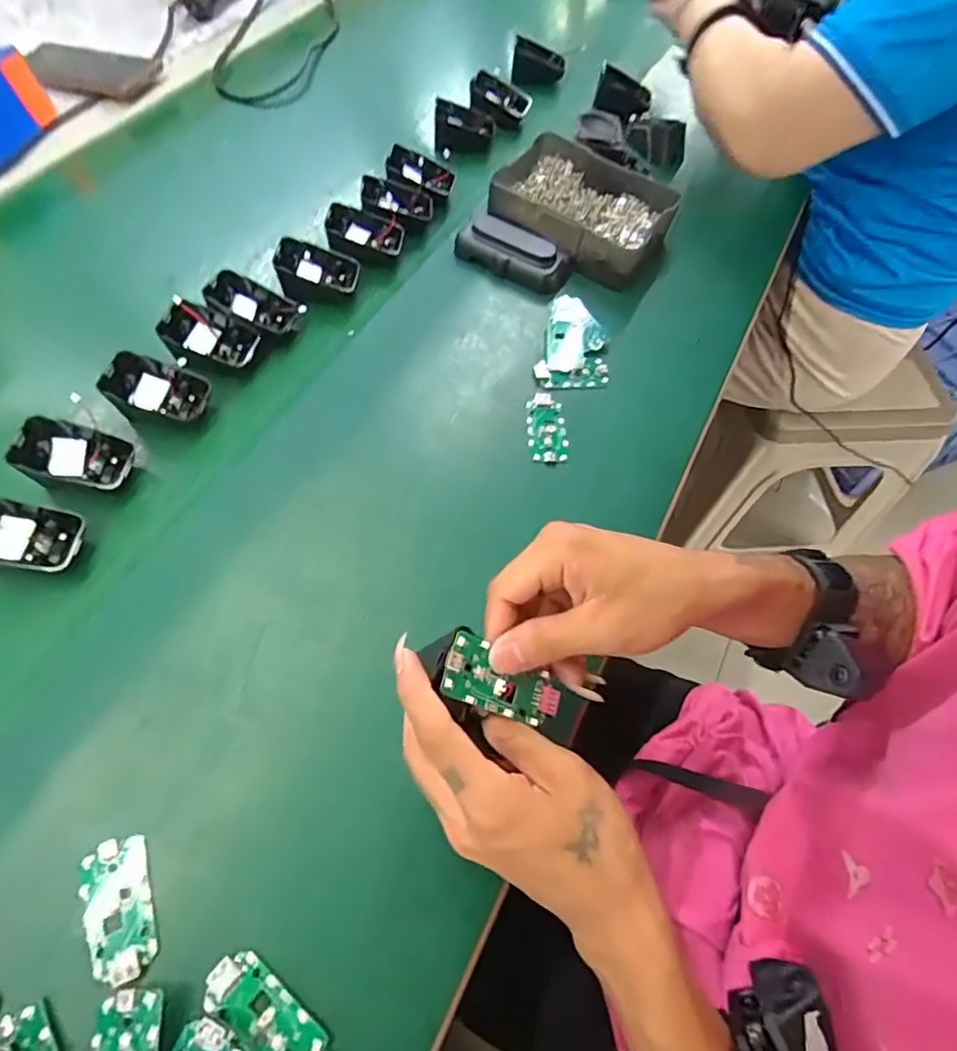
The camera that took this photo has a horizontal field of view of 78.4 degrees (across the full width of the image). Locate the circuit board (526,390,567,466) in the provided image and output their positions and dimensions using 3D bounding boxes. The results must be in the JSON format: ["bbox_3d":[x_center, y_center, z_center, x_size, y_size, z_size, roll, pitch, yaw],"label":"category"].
[{"bbox_3d":[0.055,-0.079,0.470,0.029,0.005,0.067,1,62,-3],"label":"circuit board"}]

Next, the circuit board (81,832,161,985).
[{"bbox_3d":[-0.183,0.194,0.298,0.032,0.007,0.063,-20,65,-14],"label":"circuit board"}]

